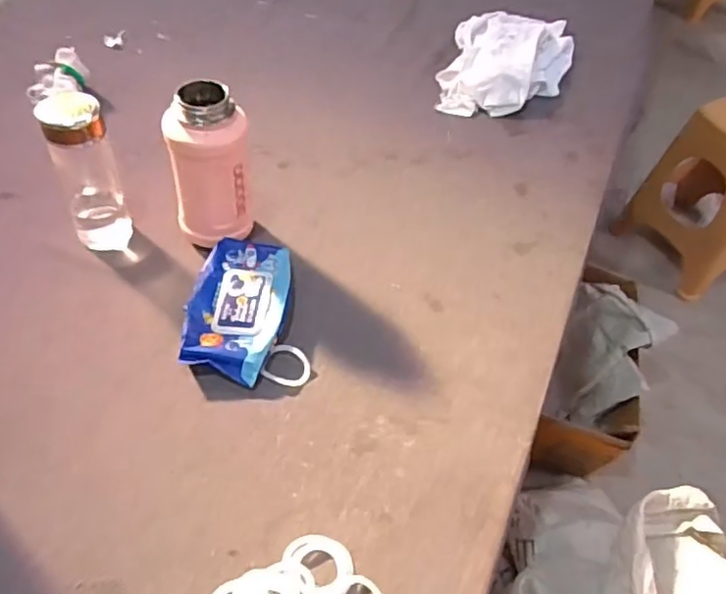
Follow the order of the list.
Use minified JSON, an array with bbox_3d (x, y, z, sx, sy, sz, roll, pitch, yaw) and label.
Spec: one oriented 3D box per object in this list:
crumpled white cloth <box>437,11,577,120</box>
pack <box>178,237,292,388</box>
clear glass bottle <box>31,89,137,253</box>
[{"bbox_3d":[0.289,-0.479,1.243,0.233,0.056,0.429,19,48,10],"label":"crumpled white cloth"},{"bbox_3d":[-0.153,0.012,0.782,0.117,0.037,0.193,10,47,2],"label":"pack"},{"bbox_3d":[-0.346,-0.153,0.797,0.069,0.210,0.055,-15,52,-20],"label":"clear glass bottle"}]

